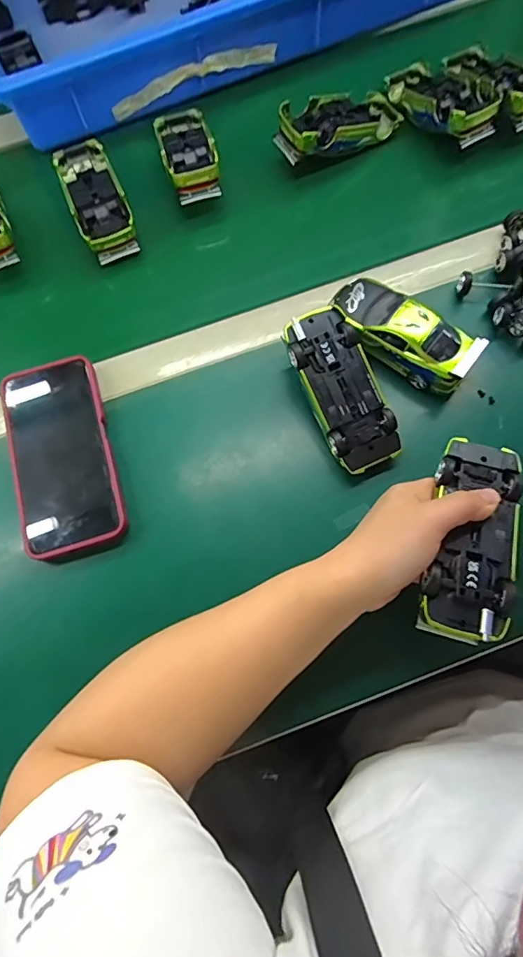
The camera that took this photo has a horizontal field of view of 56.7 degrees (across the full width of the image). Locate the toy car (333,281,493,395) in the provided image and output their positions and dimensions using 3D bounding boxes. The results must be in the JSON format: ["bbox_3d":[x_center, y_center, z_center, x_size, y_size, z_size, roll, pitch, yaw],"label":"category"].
[{"bbox_3d":[0.118,-0.123,0.414,0.126,0.045,0.048,38,77,13],"label":"toy car"}]

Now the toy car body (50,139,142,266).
[{"bbox_3d":[-0.164,-0.278,0.482,0.053,0.030,0.133,-23,72,-6],"label":"toy car body"}]

